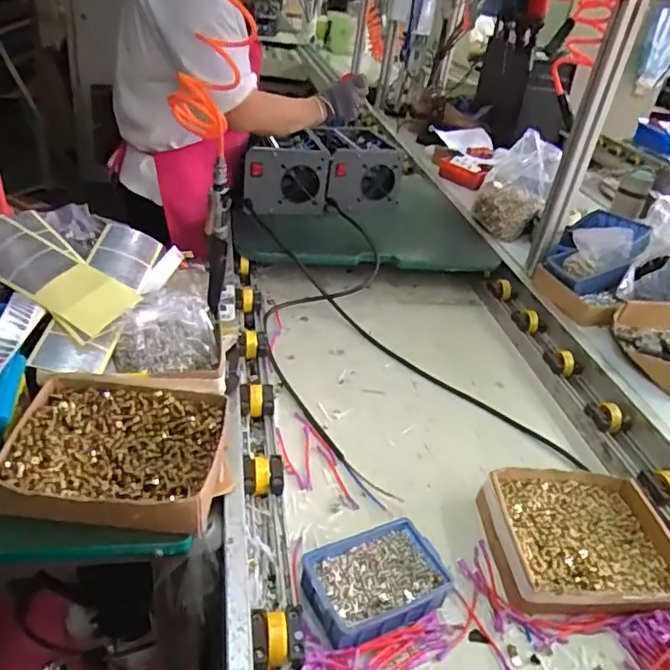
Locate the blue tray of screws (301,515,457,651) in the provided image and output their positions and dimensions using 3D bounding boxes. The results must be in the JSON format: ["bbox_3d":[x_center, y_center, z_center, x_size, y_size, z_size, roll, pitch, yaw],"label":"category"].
[{"bbox_3d":[0.045,0.276,0.650,0.153,0.050,0.100,-9,36,-26],"label":"blue tray of screws"}]

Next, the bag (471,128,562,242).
[{"bbox_3d":[0.437,-0.363,1.427,0.151,0.204,0.185,19,34,16],"label":"bag"}]

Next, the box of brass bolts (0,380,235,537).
[{"bbox_3d":[-0.234,0.128,0.648,0.222,0.055,0.185,5,32,-5],"label":"box of brass bolts"}]

